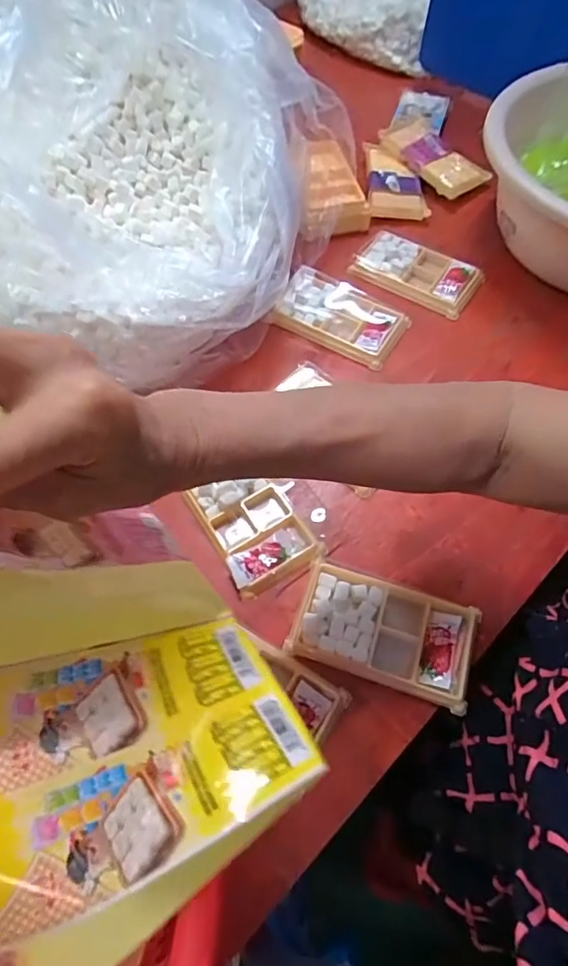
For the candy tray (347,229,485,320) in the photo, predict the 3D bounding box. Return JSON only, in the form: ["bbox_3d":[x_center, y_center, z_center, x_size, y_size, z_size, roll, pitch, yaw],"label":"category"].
[{"bbox_3d":[0.153,-0.245,0.604,0.138,0.017,0.082,31,66,15],"label":"candy tray"}]

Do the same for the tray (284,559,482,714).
[{"bbox_3d":[0.078,0.112,0.406,0.134,0.017,0.079,16,63,9],"label":"tray"}]

